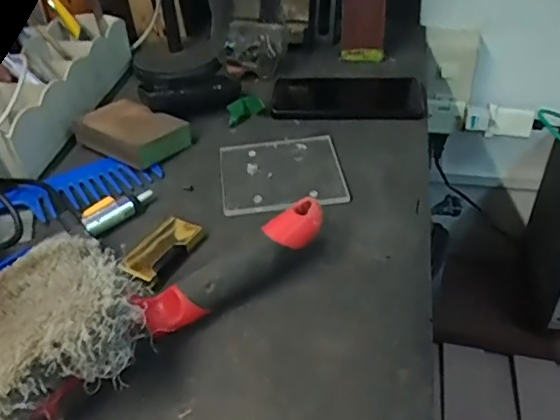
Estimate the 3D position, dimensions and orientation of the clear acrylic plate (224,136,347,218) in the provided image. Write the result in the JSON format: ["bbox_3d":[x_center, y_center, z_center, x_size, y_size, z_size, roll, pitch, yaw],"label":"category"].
[{"bbox_3d":[0.001,-0.036,0.535,0.112,0.006,0.105,-6,40,-3],"label":"clear acrylic plate"}]

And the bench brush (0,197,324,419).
[{"bbox_3d":[-0.087,0.054,0.376,0.267,0.085,0.086,-27,46,-26],"label":"bench brush"}]

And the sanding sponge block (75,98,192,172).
[{"bbox_3d":[-0.150,-0.081,0.576,0.100,0.030,0.071,24,47,28],"label":"sanding sponge block"}]

